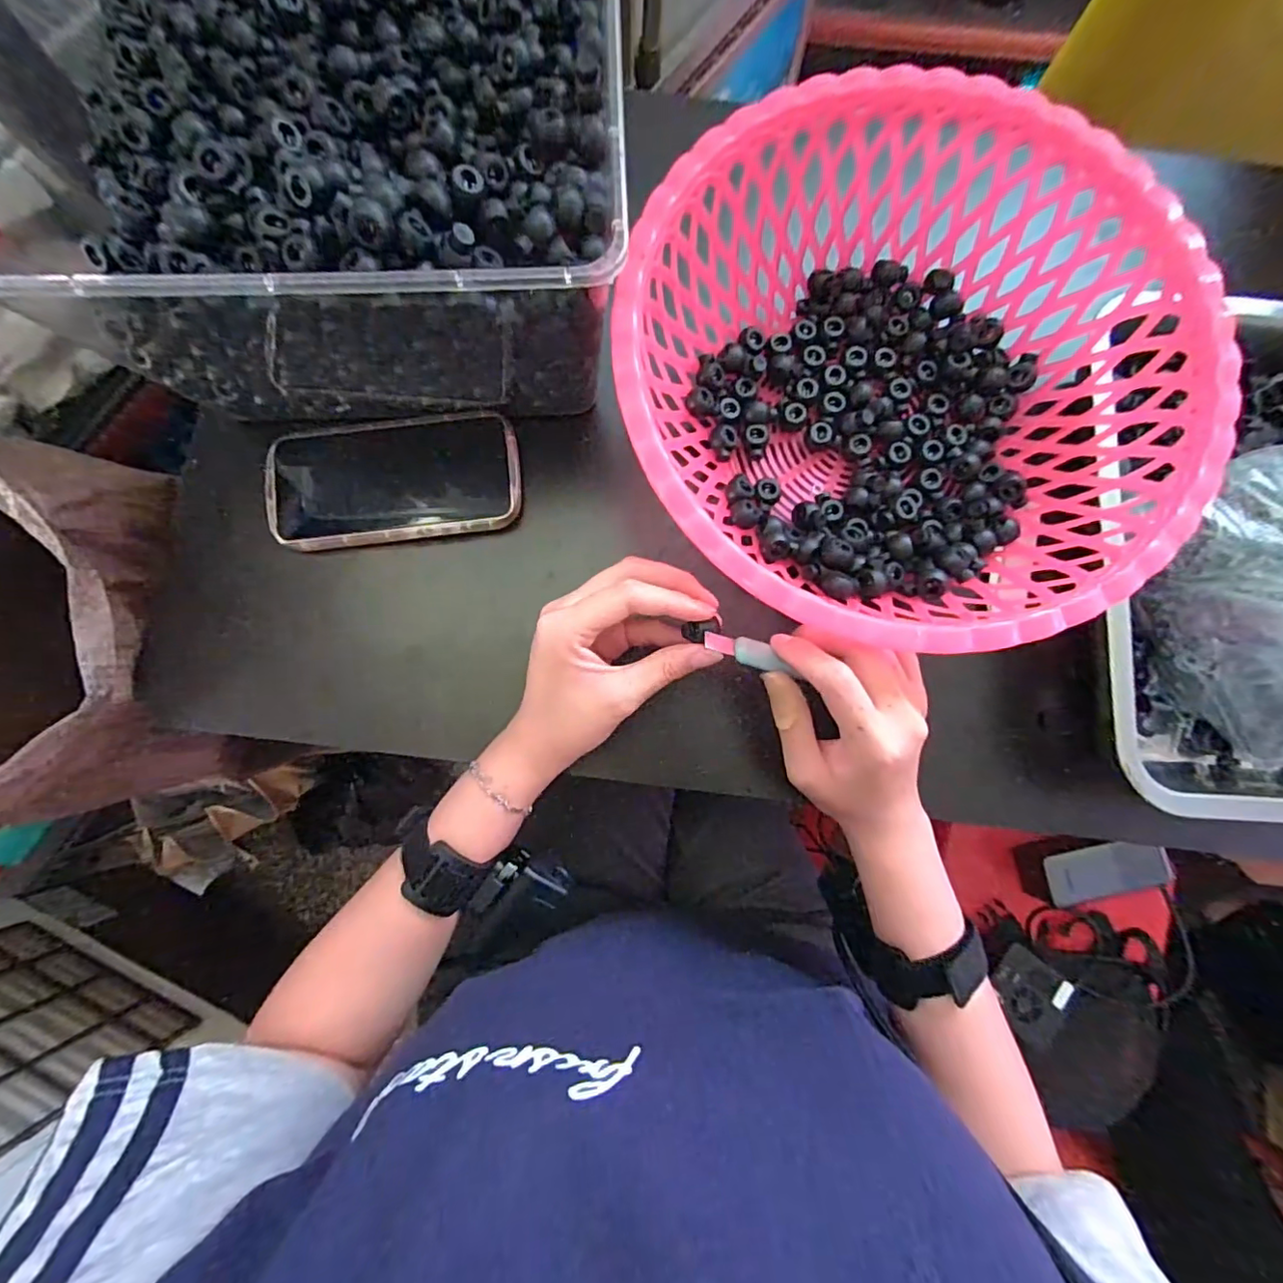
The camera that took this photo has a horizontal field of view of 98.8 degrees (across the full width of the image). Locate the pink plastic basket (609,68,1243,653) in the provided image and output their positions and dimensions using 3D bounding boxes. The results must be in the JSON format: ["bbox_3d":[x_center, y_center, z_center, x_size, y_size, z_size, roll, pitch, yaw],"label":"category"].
[{"bbox_3d":[0.138,-0.144,0.316,0.290,0.094,0.296,-6,83,-2],"label":"pink plastic basket"}]

